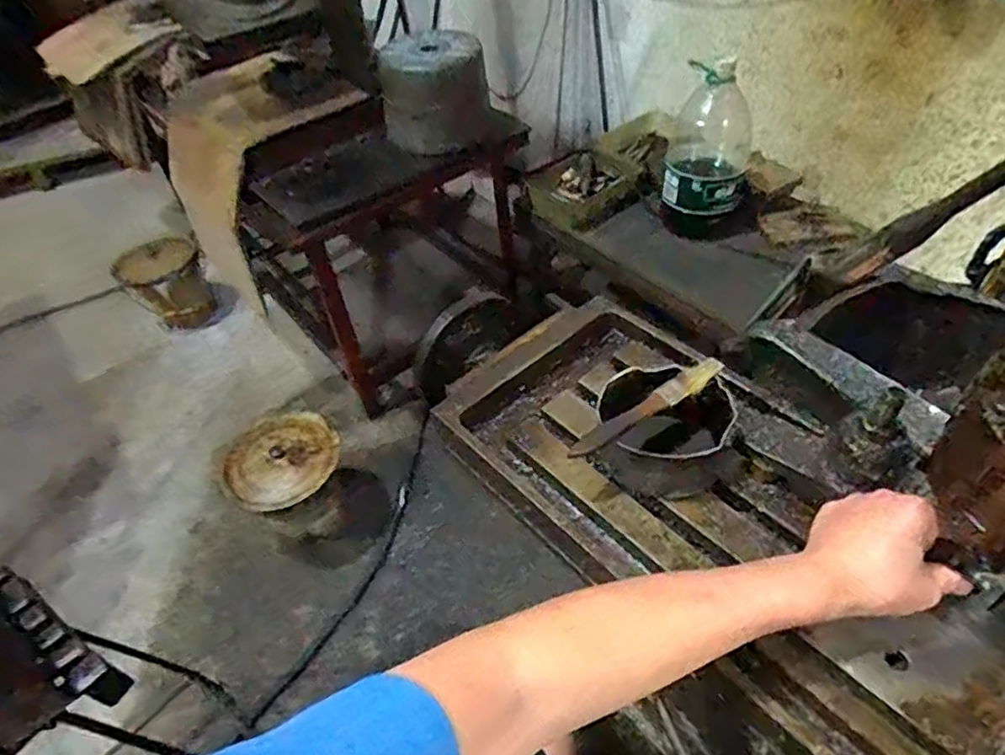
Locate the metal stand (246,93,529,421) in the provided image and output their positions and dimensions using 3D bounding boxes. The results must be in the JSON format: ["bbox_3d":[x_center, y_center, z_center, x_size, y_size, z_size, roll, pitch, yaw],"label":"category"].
[{"bbox_3d":[-0.265,-0.330,1.680,0.647,0.738,0.299,-36,53,-24],"label":"metal stand"}]

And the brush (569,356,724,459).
[{"bbox_3d":[0.117,0.024,0.519,0.148,0.015,0.020,-25,49,-16],"label":"brush"}]

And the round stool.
[{"bbox_3d":[-0.445,0.248,1.472,0.269,0.269,0.252,-4,47,4],"label":"round stool"}]

